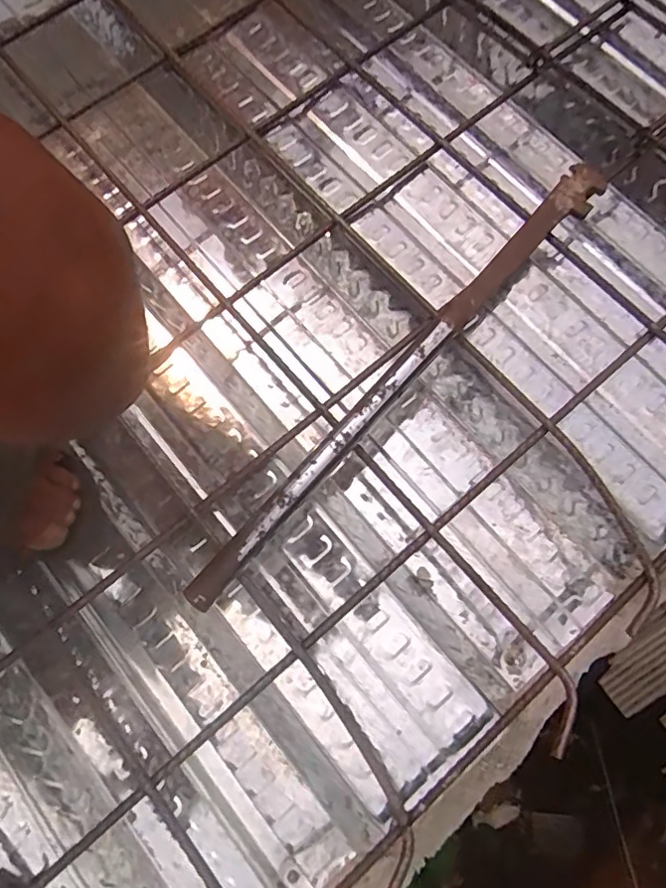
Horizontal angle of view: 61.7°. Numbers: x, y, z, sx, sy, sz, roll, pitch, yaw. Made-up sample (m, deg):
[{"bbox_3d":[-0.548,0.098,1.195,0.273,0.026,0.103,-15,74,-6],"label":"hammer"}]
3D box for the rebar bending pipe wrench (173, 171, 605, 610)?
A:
[{"bbox_3d":[0.075,-0.077,0.510,0.035,0.032,0.556,42,78,11],"label":"rebar bending pipe wrench"}]

